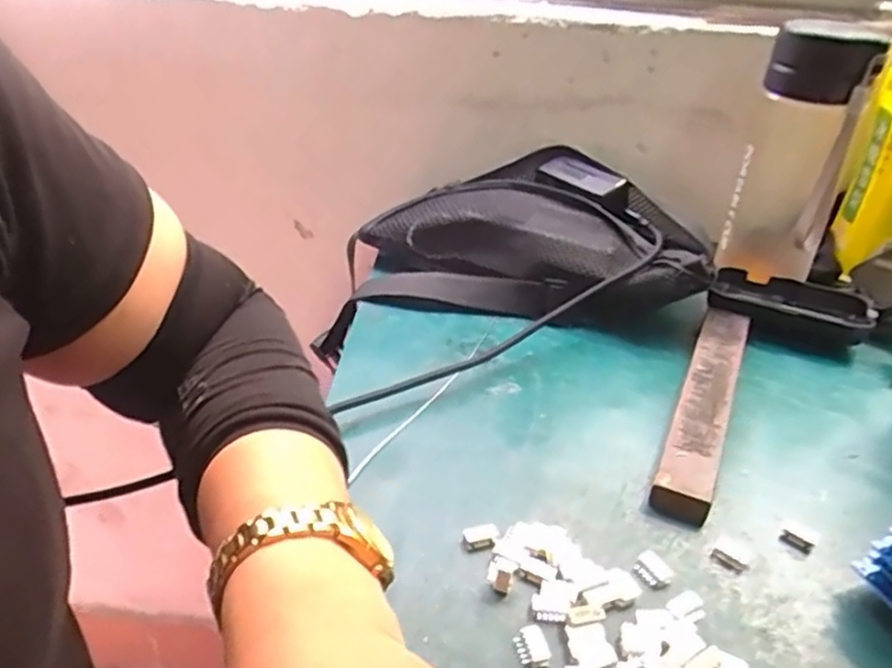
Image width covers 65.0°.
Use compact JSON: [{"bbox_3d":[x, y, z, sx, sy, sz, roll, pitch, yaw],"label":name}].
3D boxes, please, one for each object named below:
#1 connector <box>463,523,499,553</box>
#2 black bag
[{"bbox_3d":[0.017,0.098,0.338,0.017,0.007,0.011,-3,32,-9],"label":"connector"},{"bbox_3d":[0.055,-0.070,0.542,0.252,0.079,0.184,-3,32,-9],"label":"black bag"}]

